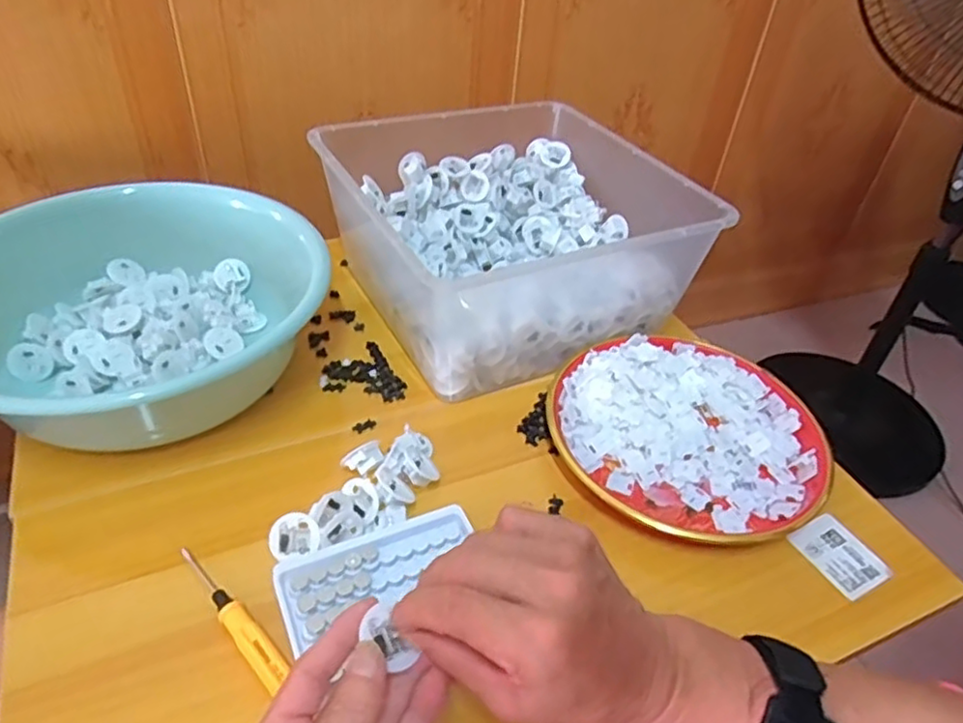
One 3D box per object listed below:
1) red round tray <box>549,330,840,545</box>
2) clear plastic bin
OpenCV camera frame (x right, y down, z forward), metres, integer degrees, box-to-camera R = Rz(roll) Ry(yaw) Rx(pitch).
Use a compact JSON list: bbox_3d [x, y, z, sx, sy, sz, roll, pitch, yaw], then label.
[{"bbox_3d":[0.168,0.058,0.557,0.217,0.035,0.209,4,41,-3],"label":"red round tray"},{"bbox_3d":[0.026,-0.128,0.650,0.300,0.121,0.282,-17,46,-25],"label":"clear plastic bin"}]

